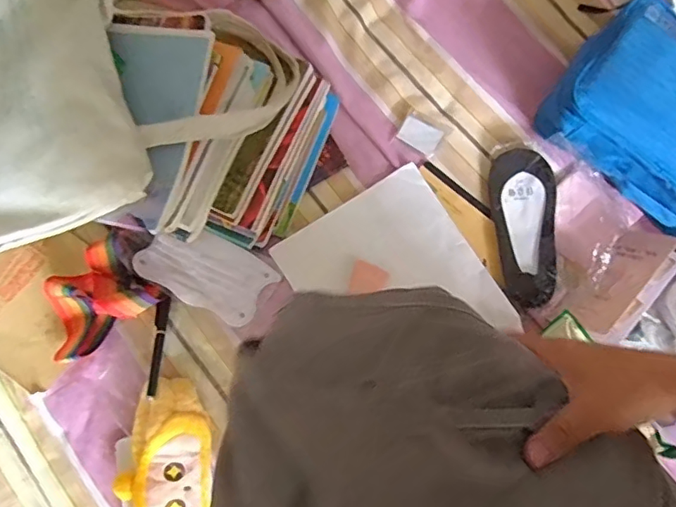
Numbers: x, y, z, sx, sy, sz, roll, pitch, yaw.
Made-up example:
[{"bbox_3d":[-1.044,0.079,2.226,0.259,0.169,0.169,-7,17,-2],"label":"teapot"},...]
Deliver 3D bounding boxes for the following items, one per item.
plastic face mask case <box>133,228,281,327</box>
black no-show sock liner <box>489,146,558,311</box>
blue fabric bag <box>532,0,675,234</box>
[{"bbox_3d":[-0.167,0.020,0.693,0.158,0.017,0.092,30,78,2],"label":"plastic face mask case"},{"bbox_3d":[0.243,-0.036,0.707,0.083,0.017,0.200,0,79,1],"label":"black no-show sock liner"},{"bbox_3d":[0.420,-0.174,0.675,0.282,0.090,0.198,38,82,7],"label":"blue fabric bag"}]

